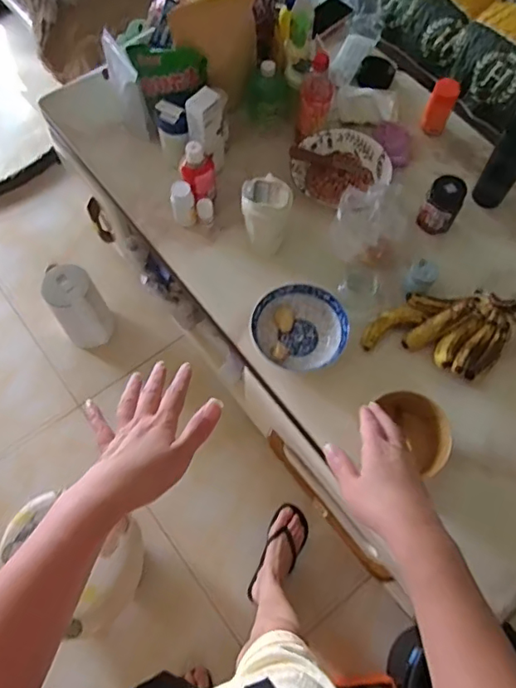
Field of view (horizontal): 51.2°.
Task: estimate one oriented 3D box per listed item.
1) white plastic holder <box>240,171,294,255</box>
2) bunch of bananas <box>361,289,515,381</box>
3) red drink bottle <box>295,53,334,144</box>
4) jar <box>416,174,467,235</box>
[{"bbox_3d":[0.015,-0.230,0.985,0.085,0.140,0.092,-1,67,-2],"label":"white plastic holder"},{"bbox_3d":[0.321,-0.034,0.943,0.228,0.078,0.148,21,69,7],"label":"bunch of bananas"},{"bbox_3d":[0.113,-0.477,1.048,0.063,0.167,0.075,8,68,2],"label":"red drink bottle"},{"bbox_3d":[0.345,-0.259,1.013,0.065,0.113,0.062,0,67,-1],"label":"jar"}]

